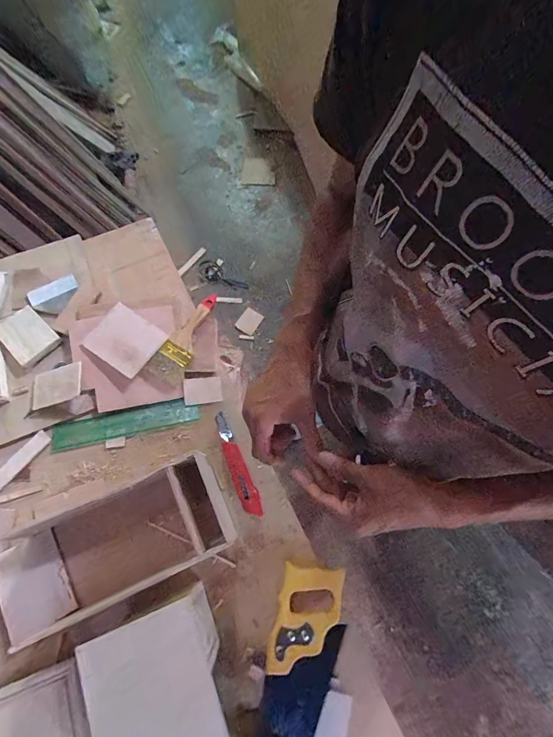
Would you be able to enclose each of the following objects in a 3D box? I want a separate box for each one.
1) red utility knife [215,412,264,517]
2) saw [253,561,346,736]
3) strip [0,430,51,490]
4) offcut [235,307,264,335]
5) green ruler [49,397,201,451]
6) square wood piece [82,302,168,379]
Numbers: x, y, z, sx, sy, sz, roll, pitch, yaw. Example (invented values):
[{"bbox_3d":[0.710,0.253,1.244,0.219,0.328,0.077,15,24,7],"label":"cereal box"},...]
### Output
[{"bbox_3d":[-0.071,0.165,0.599,0.031,0.013,0.180,-24,73,-8],"label":"red utility knife"},{"bbox_3d":[0.019,0.489,0.465,0.098,0.023,0.395,14,64,3],"label":"saw"},{"bbox_3d":[-0.448,0.166,0.590,0.030,0.005,0.140,39,75,11],"label":"strip"},{"bbox_3d":[-0.121,-0.215,1.562,0.087,0.017,0.111,32,76,10],"label":"offcut"},{"bbox_3d":[-0.268,0.097,0.617,0.253,0.006,0.050,-13,72,-5],"label":"green ruler"},{"bbox_3d":[-0.275,-0.054,0.629,0.119,0.010,0.100,34,74,8],"label":"square wood piece"}]

